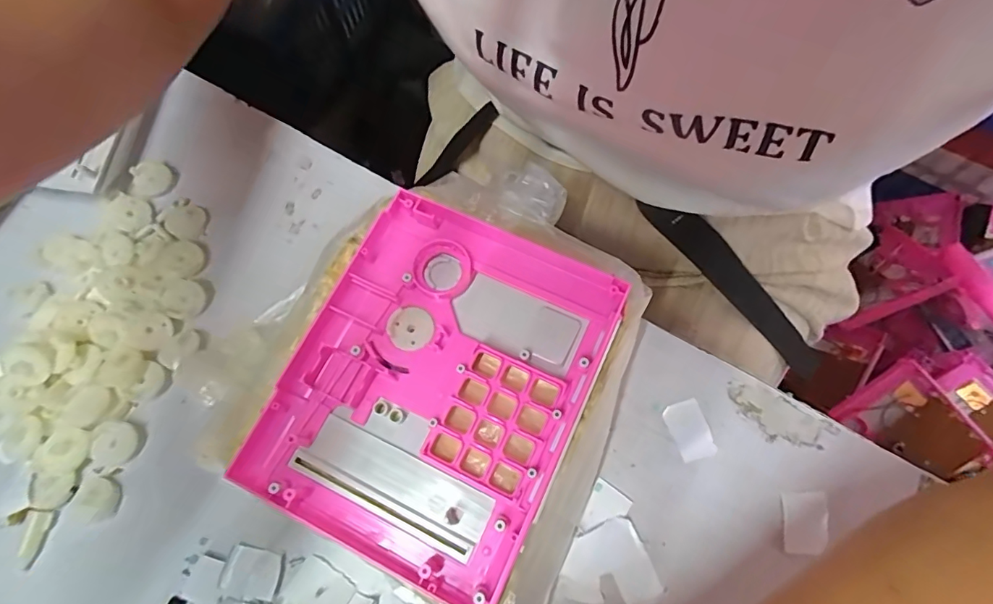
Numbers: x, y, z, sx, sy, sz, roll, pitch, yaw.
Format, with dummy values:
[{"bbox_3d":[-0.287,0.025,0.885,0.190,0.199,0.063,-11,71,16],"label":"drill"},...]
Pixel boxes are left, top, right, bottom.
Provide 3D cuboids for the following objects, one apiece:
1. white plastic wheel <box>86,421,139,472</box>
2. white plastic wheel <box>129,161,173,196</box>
[{"bbox_3d":[-0.206,0.078,0.263,0.021,0.010,0.025,12,71,7],"label":"white plastic wheel"},{"bbox_3d":[-0.226,-0.081,0.321,0.023,0.004,0.023,3,80,-17],"label":"white plastic wheel"}]

